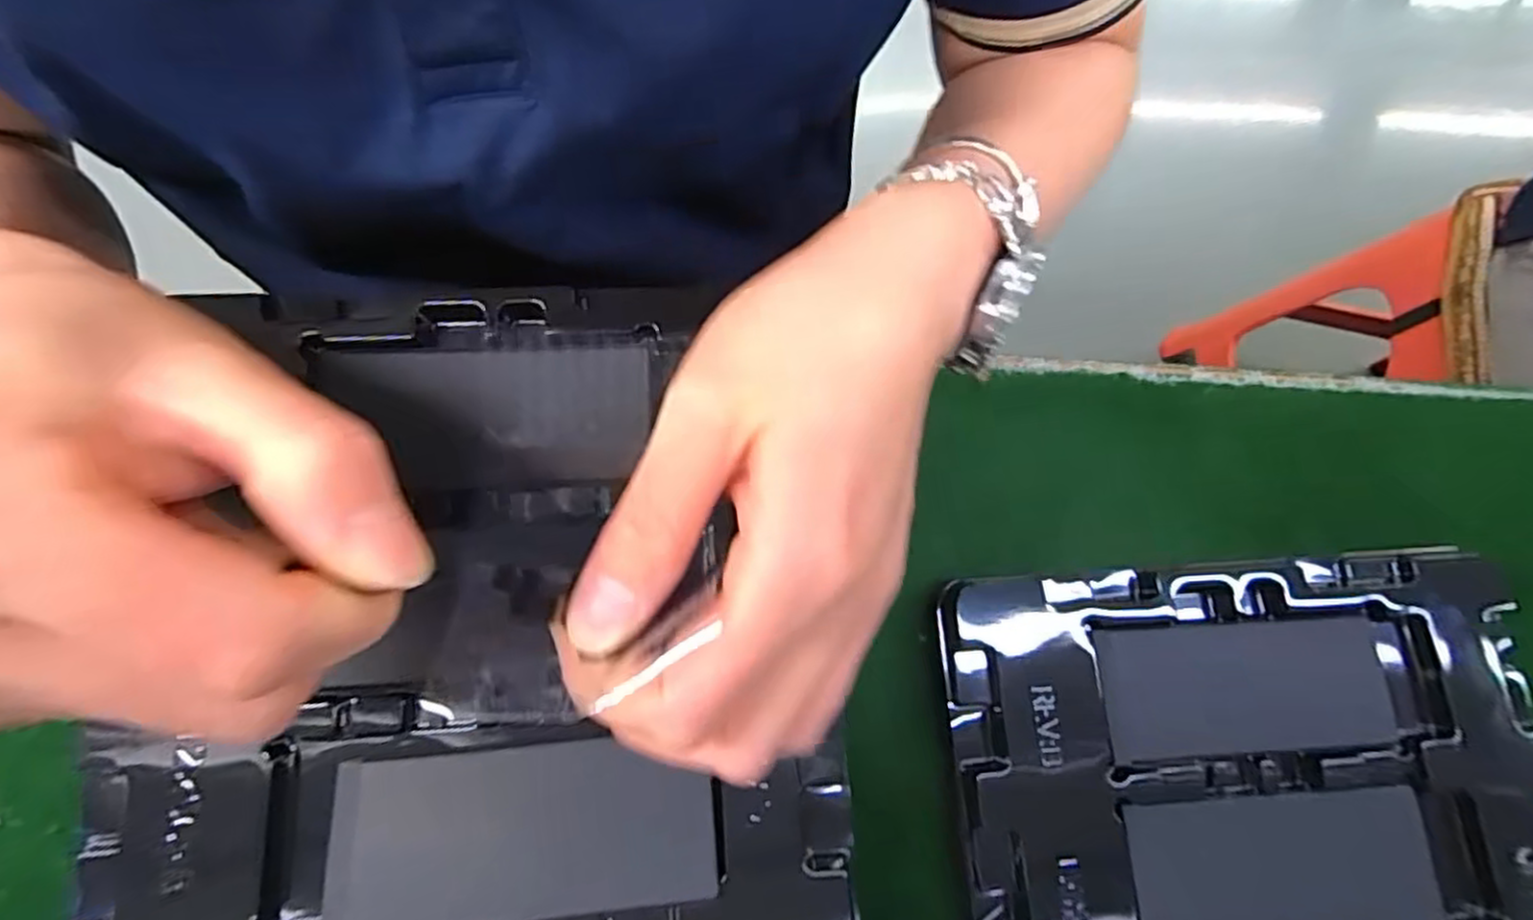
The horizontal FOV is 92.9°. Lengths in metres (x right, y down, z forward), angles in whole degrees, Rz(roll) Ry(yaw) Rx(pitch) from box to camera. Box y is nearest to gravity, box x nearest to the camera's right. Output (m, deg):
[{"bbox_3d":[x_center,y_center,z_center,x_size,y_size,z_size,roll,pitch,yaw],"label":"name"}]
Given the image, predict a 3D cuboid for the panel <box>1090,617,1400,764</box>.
[{"bbox_3d":[0.179,0.085,0.272,0.107,0.004,0.048,-3,74,-2],"label":"panel"}]

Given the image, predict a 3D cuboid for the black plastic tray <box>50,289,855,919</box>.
[{"bbox_3d":[-0.091,0.074,0.223,0.210,0.019,0.274,-6,74,-3],"label":"black plastic tray"}]

